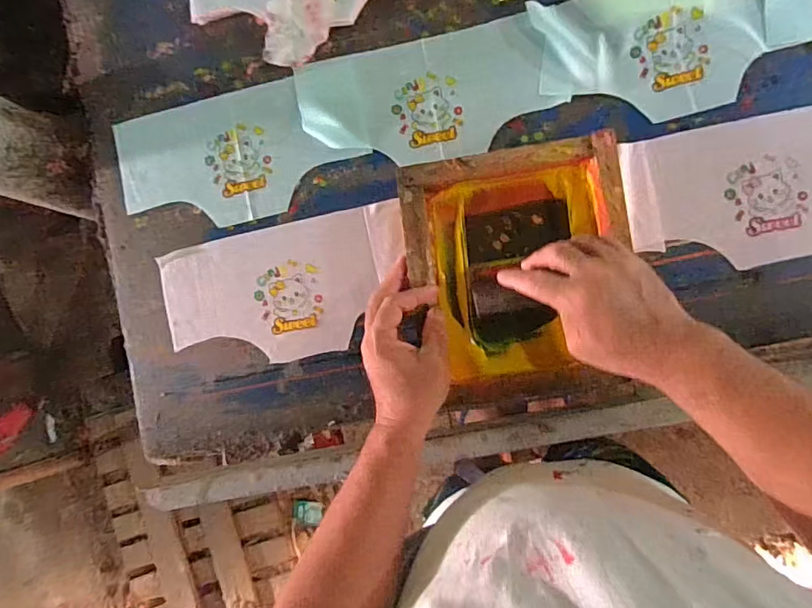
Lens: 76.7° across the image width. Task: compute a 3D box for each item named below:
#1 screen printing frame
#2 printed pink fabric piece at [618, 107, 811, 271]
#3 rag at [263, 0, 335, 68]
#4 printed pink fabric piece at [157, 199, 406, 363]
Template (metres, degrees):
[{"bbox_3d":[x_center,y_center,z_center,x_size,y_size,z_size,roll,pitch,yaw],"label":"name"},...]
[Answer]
[{"bbox_3d":[0.120,-0.025,0.546,0.217,0.062,0.263,-9,86,5],"label":"screen printing frame"},{"bbox_3d":[0.374,-0.120,0.534,0.279,0.010,0.149,-11,88,4],"label":"printed pink fabric piece"},{"bbox_3d":[-0.122,-0.308,0.580,0.074,0.026,0.069,9,88,6],"label":"rag"},{"bbox_3d":[-0.138,-0.013,0.587,0.284,0.005,0.150,-12,90,6],"label":"printed pink fabric piece"}]

